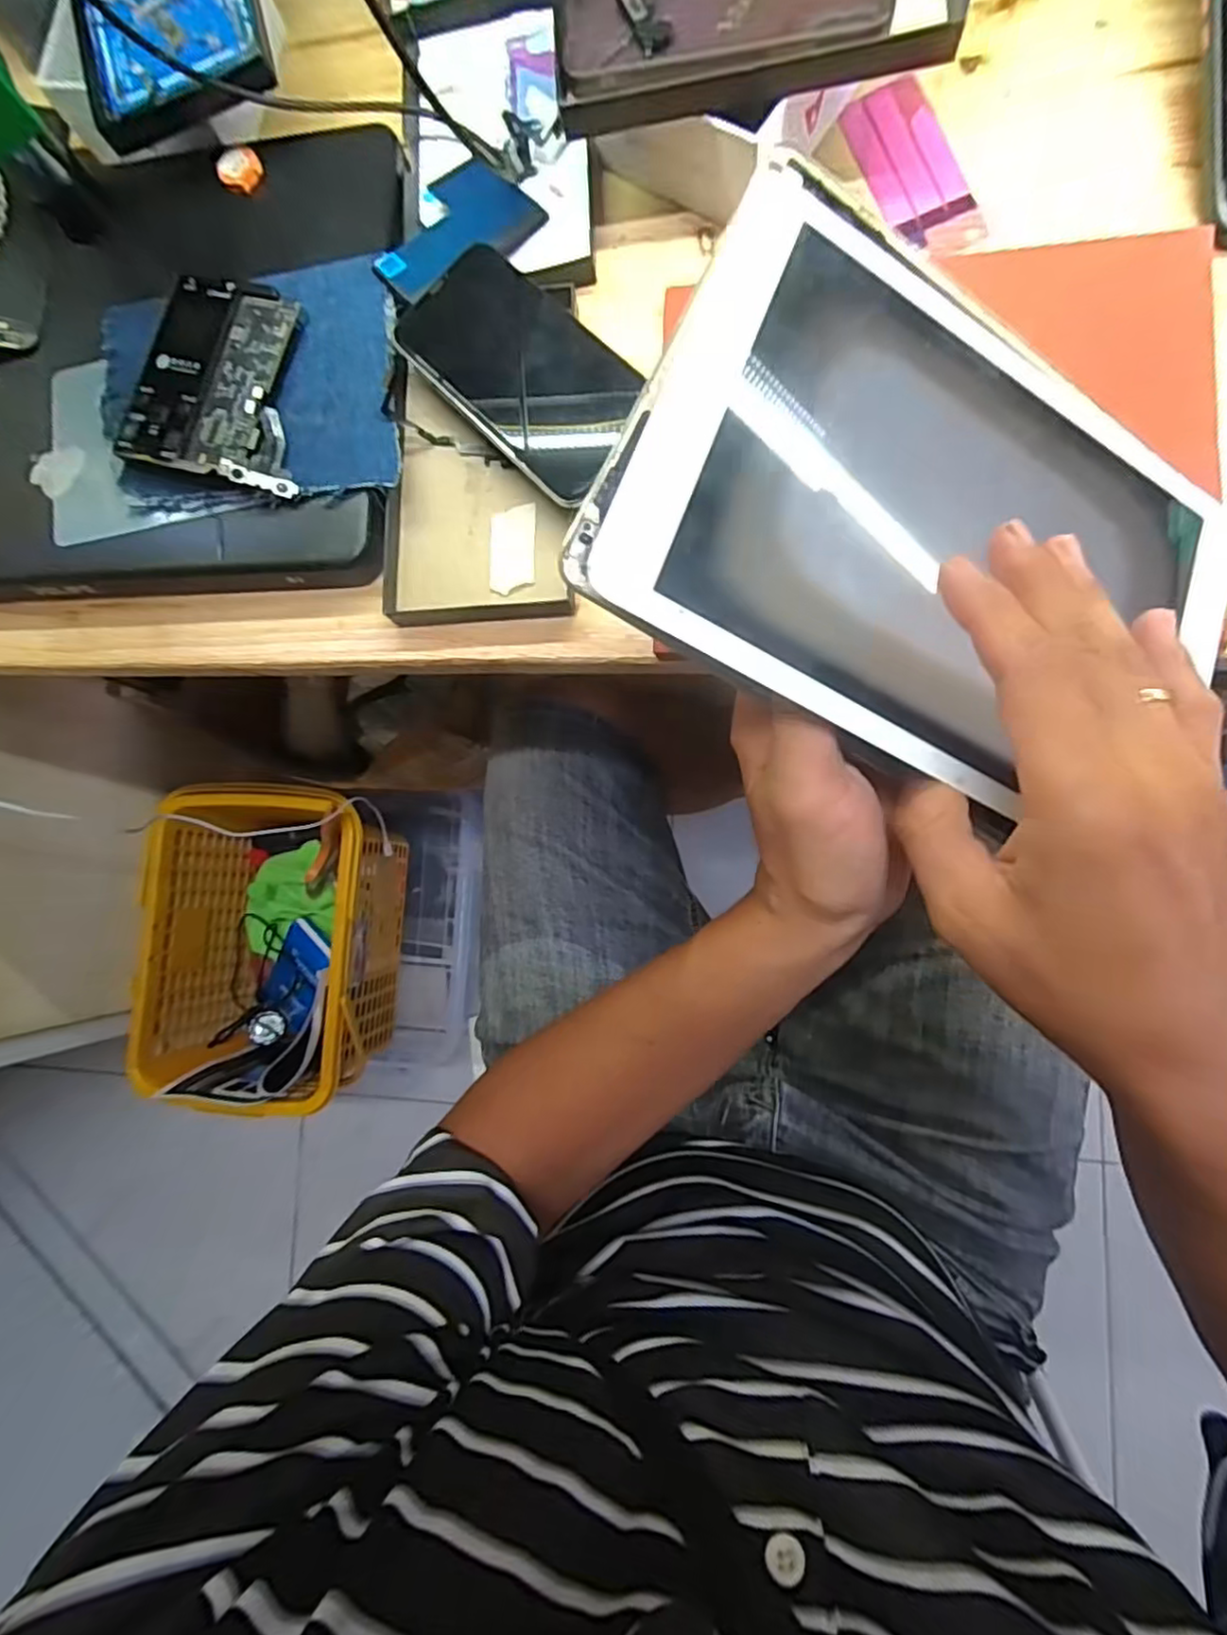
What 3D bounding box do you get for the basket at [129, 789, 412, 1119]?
[{"bbox_3d":[-0.413,0.149,0.837,0.239,0.215,0.362,2,85,9],"label":"basket"}]

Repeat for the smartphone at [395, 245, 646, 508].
[{"bbox_3d":[-0.045,-0.221,0.321,0.133,0.013,0.070,43,97,4],"label":"smartphone"}]

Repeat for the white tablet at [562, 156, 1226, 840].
[{"bbox_3d":[0.117,-0.097,0.223,0.222,0.010,0.177,27,77,-12],"label":"white tablet"}]

